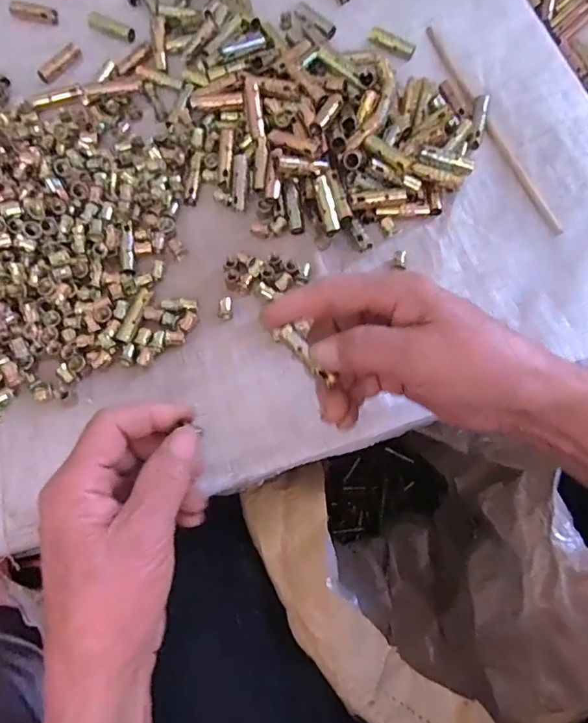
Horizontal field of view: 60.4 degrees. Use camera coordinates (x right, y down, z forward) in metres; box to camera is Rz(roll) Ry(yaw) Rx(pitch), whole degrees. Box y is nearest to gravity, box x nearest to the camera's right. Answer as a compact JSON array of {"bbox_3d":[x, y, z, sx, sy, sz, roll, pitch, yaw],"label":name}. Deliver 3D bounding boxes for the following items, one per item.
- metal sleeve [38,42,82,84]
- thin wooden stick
[{"bbox_3d":[-0.193,-0.247,0.417,0.010,0.009,0.040,40,76,11],"label":"metal sleeve"},{"bbox_3d":[0.151,-0.185,0.394,0.012,0.012,0.212,-20,74,-7],"label":"thin wooden stick"}]

